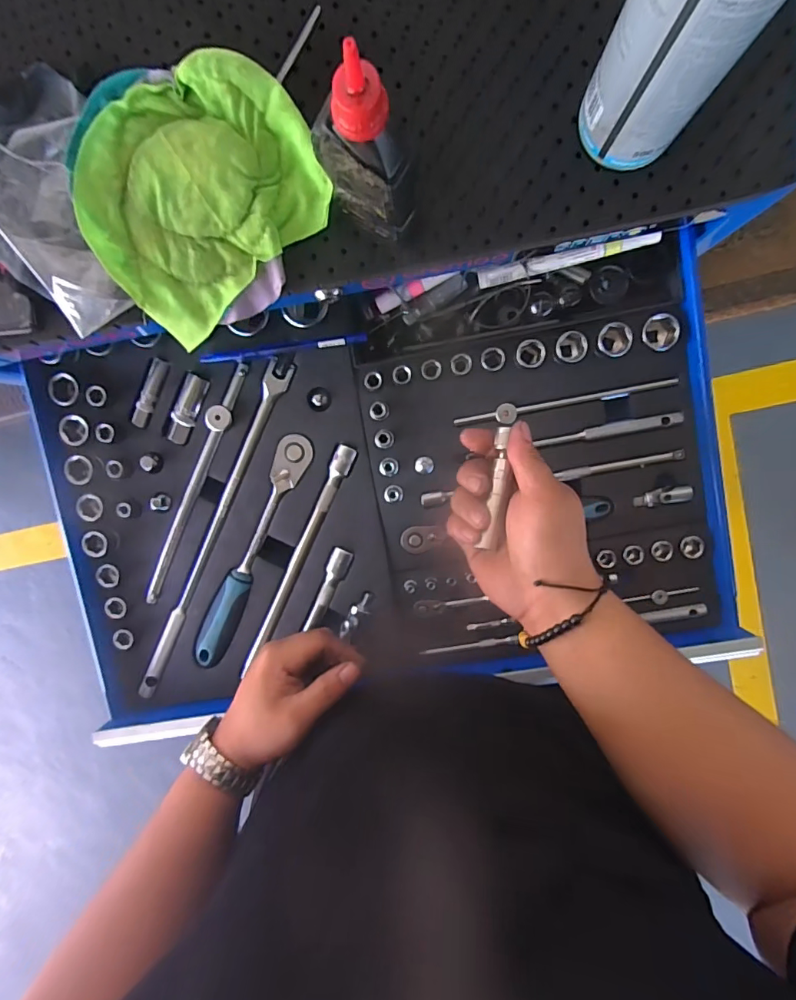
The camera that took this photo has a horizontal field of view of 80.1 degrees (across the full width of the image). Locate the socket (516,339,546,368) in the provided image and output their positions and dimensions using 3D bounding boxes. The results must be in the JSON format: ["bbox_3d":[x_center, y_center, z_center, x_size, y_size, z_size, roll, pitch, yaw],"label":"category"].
[{"bbox_3d":[0.114,-0.126,0.412,0.023,0.022,0.022,0,97,3],"label":"socket"}]

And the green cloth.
[{"bbox_3d":[-0.137,-0.211,0.325,0.162,0.030,0.131,-39,93,7],"label":"green cloth"}]

